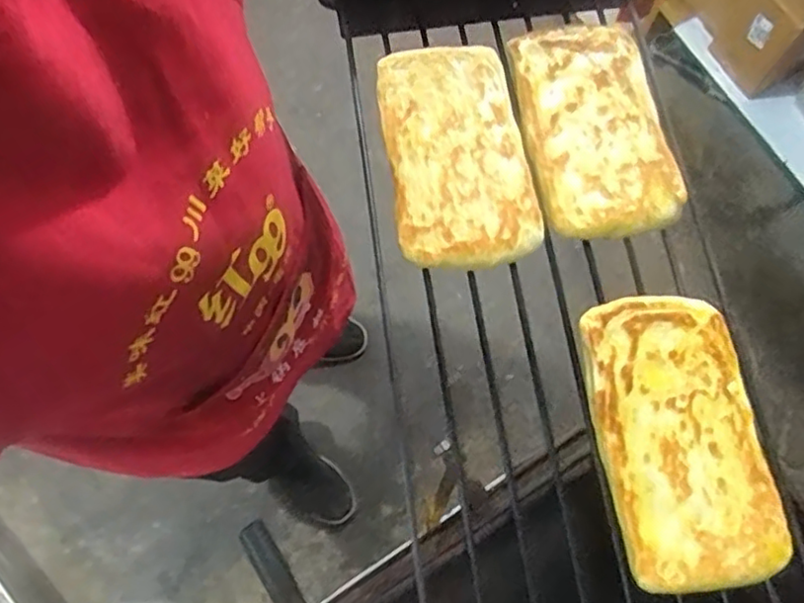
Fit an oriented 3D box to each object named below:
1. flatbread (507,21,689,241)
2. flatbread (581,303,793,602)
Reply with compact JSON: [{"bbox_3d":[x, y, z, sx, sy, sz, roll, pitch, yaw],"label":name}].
[{"bbox_3d":[0.136,-0.127,0.471,0.099,0.010,0.169,-11,73,-3],"label":"flatbread"},{"bbox_3d":[0.171,0.082,0.406,0.096,0.014,0.172,-8,73,-2],"label":"flatbread"}]

